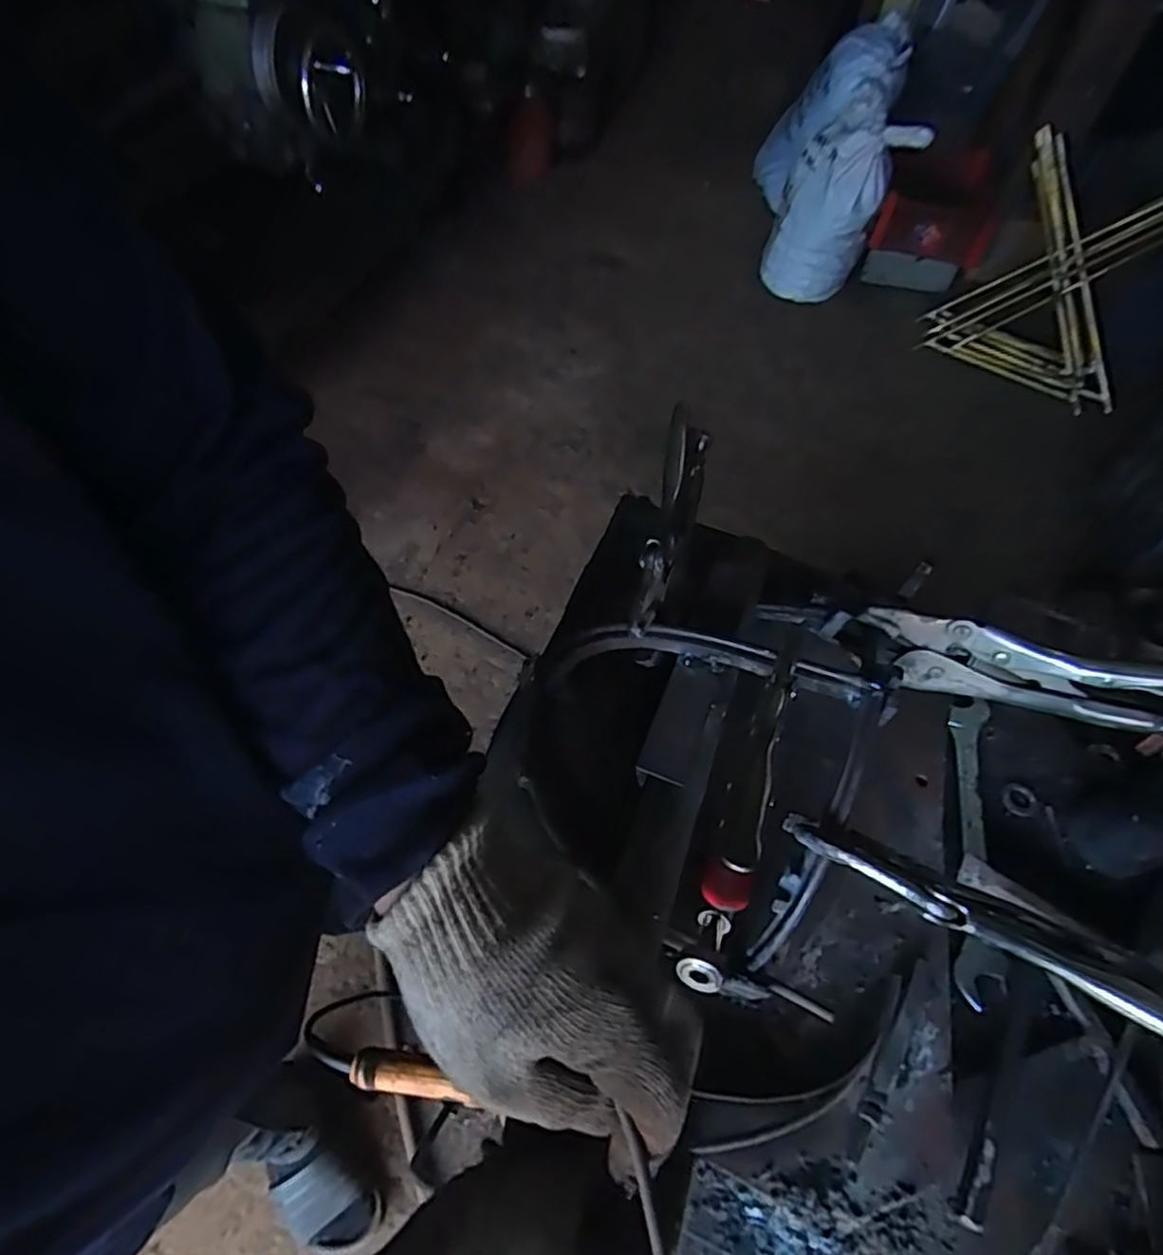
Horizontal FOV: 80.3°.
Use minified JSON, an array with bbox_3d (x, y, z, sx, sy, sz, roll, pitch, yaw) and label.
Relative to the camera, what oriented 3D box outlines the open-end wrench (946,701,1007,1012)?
[{"bbox_3d":[0.256,0.136,0.448,0.028,0.014,0.201,14,58,6],"label":"open-end wrench"}]

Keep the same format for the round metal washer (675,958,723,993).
[{"bbox_3d":[0.039,0.113,0.226,0.014,0.012,0.004,41,22,1],"label":"round metal washer"}]

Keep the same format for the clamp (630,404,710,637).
[{"bbox_3d":[0.055,-0.066,0.410,0.026,0.051,0.169,13,58,5],"label":"clamp"}]

